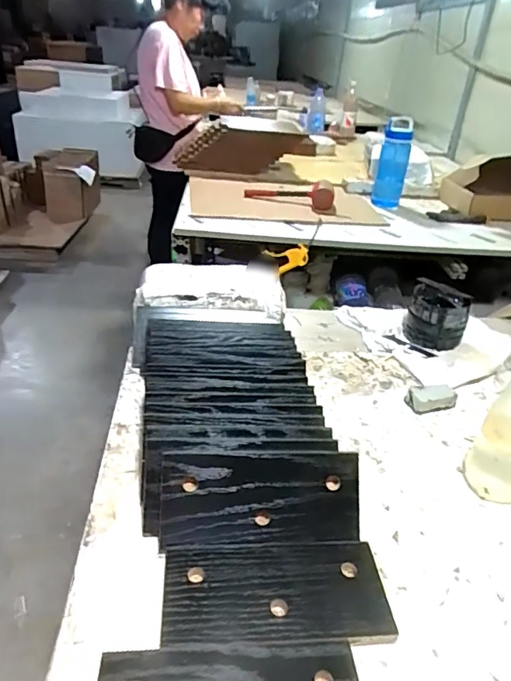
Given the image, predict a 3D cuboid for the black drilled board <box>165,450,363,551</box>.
[{"bbox_3d":[0.006,0.162,0.499,0.200,0.090,0.010,1,-8,-7],"label":"black drilled board"}]

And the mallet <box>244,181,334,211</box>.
[{"bbox_3d":[0.114,-0.503,1.669,0.314,0.081,0.065,19,34,21],"label":"mallet"}]

